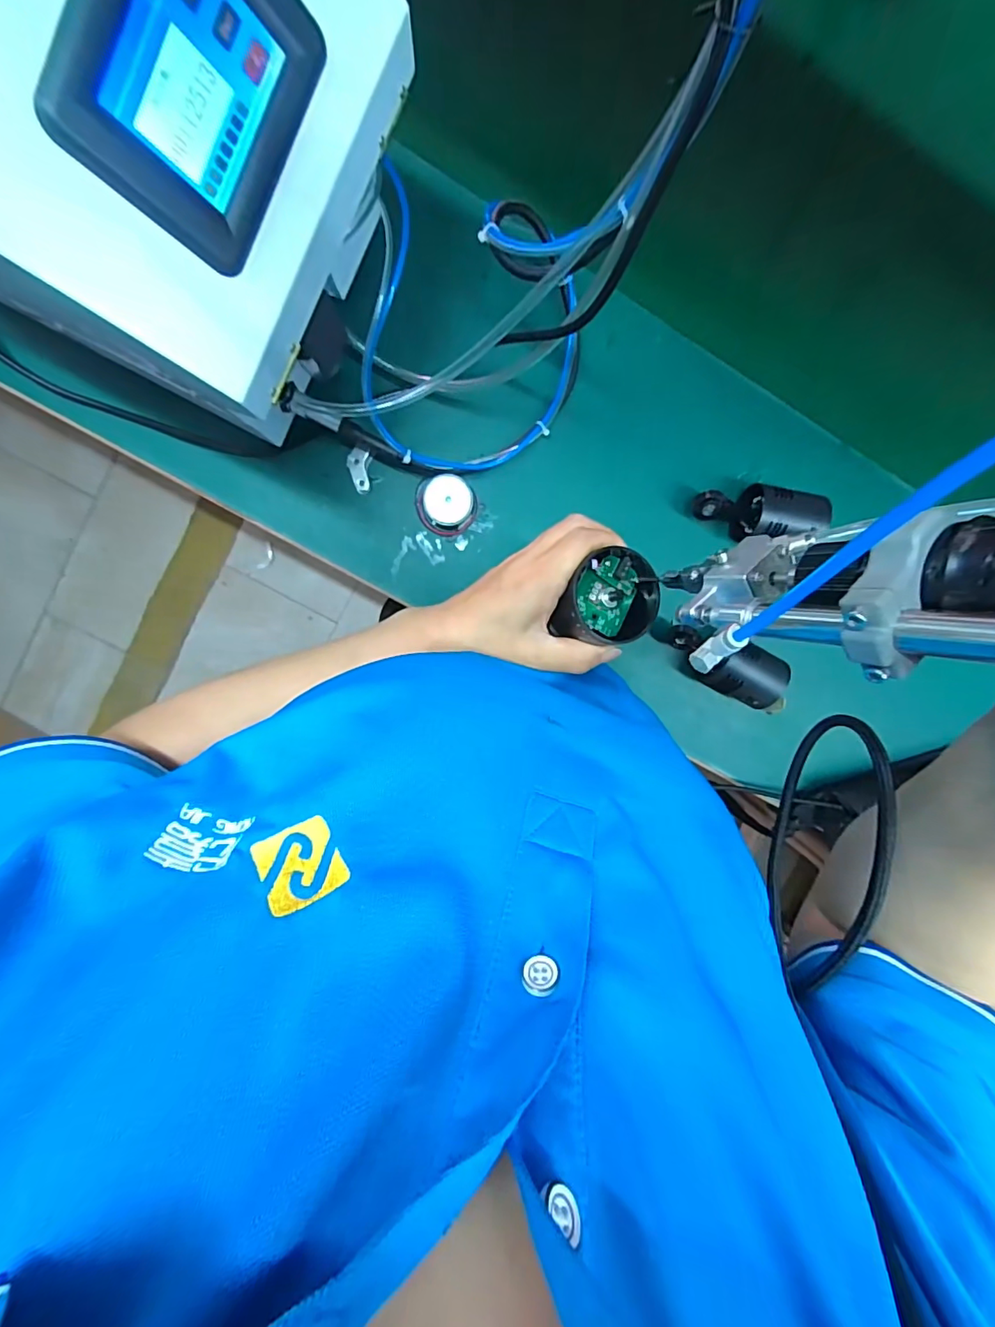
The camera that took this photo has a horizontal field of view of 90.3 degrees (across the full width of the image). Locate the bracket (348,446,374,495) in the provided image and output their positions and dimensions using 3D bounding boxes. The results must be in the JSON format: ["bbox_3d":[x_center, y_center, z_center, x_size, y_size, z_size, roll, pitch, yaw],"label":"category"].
[{"bbox_3d":[-0.127,-0.177,0.455,0.019,0.016,0.037,9,97,-5],"label":"bracket"}]

